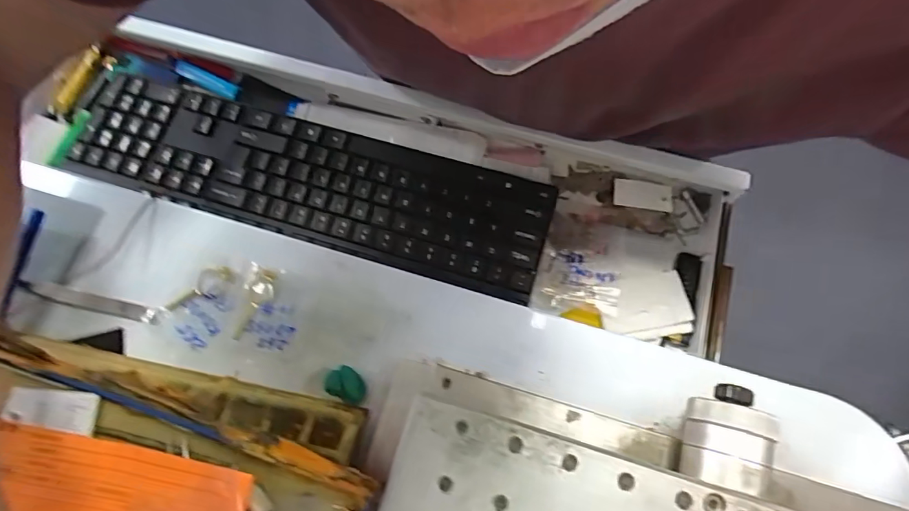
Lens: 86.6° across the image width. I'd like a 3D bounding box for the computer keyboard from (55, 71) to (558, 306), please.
[{"bbox_3d":[-0.136,-0.068,0.413,0.425,0.016,0.102,17,73,8],"label":"computer keyboard"}]

